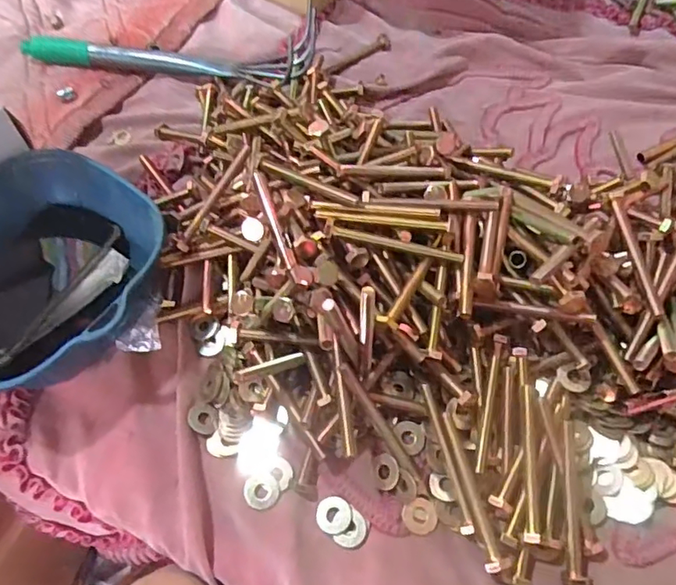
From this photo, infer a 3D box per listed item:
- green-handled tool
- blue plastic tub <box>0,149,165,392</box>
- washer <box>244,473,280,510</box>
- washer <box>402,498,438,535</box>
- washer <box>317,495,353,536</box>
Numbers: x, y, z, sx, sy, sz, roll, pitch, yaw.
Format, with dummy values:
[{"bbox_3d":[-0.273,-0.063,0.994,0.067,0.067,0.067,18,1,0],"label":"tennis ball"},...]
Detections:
[{"bbox_3d":[-0.195,-0.292,0.654,0.337,0.038,0.109,5,59,3],"label":"green-handled tool"},{"bbox_3d":[-0.246,-0.013,0.454,0.197,0.088,0.185,0,59,0],"label":"blue plastic tub"},{"bbox_3d":[-0.056,0.145,0.409,0.025,0.004,0.025,0,59,0],"label":"washer"},{"bbox_3d":[0.059,0.159,0.398,0.025,0.006,0.025,0,59,0],"label":"washer"},{"bbox_3d":[-0.003,0.159,0.398,0.024,0.004,0.026,0,59,0],"label":"washer"}]

